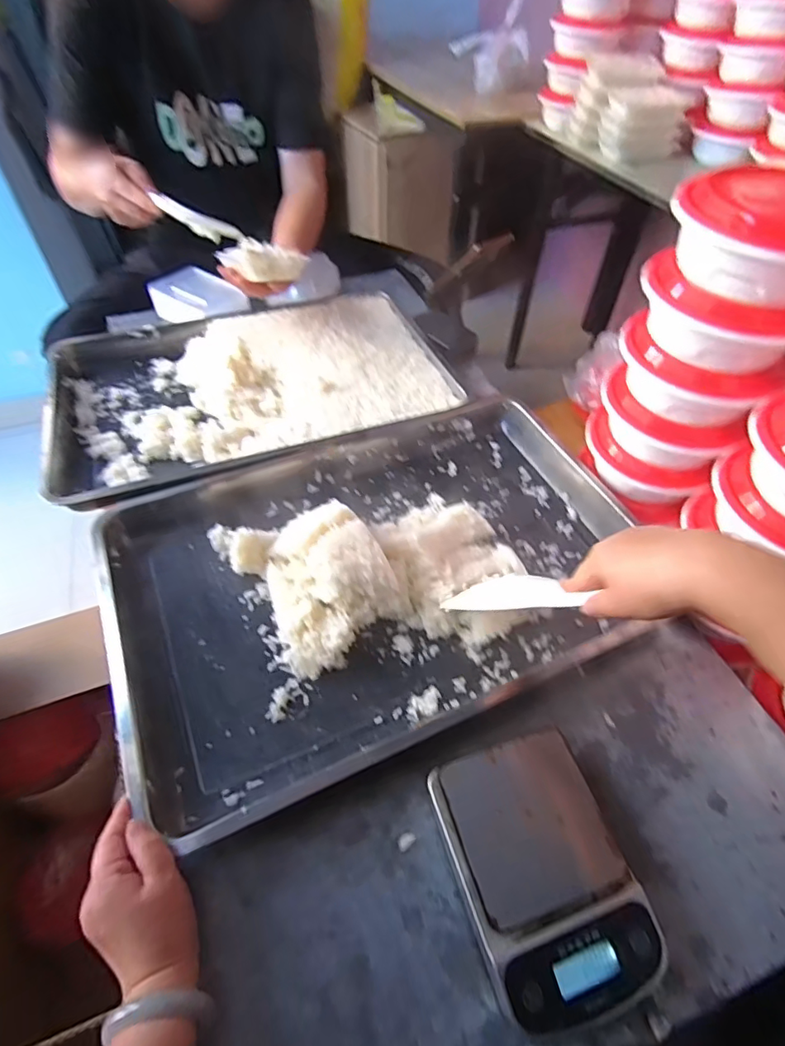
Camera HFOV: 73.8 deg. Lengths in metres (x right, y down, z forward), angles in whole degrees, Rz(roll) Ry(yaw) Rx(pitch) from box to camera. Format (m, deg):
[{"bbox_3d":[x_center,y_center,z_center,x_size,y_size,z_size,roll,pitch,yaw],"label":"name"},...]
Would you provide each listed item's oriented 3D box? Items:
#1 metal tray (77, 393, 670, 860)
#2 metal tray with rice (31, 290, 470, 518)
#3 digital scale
[{"bbox_3d":[-0.012,0.042,0.613,0.582,0.059,0.405,-19,53,-16],"label":"metal tray"},{"bbox_3d":[-0.216,-0.222,0.826,0.587,0.050,0.400,-20,53,-17],"label":"metal tray with rice"},{"bbox_3d":[0.122,0.282,0.426,0.136,0.041,0.190,-14,52,-13],"label":"digital scale"}]

